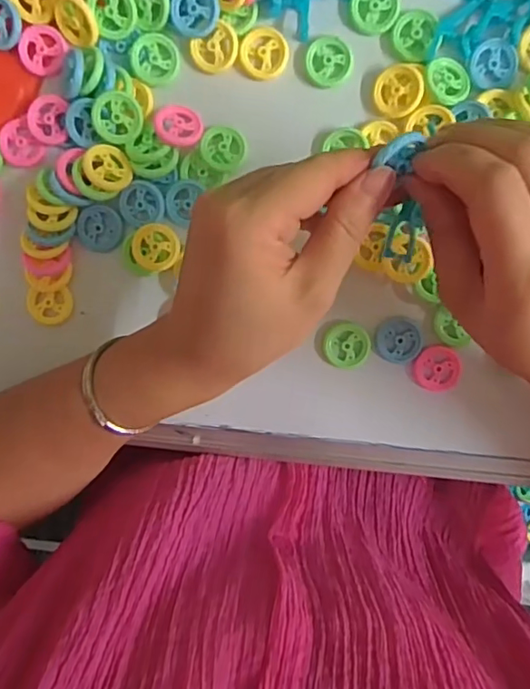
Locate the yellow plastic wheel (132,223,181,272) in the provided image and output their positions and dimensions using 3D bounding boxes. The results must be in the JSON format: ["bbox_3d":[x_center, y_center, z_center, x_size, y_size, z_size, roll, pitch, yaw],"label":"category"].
[{"bbox_3d":[-0.069,-0.061,0.353,0.029,0.007,0.030,0,97,3],"label":"yellow plastic wheel"}]

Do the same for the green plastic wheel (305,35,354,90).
[{"bbox_3d":[0.039,-0.171,0.338,0.028,0.004,0.028,0,97,3],"label":"green plastic wheel"}]

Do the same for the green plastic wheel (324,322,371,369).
[{"bbox_3d":[0.053,0.001,0.357,0.029,0.004,0.029,0,97,3],"label":"green plastic wheel"}]

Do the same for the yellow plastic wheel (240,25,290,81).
[{"bbox_3d":[0.000,-0.177,0.337,0.029,0.004,0.030,0,97,3],"label":"yellow plastic wheel"}]

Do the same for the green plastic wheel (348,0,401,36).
[{"bbox_3d":[0.065,-0.202,0.331,0.029,0.004,0.029,0,97,3],"label":"green plastic wheel"}]

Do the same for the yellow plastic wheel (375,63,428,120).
[{"bbox_3d":[0.080,-0.152,0.334,0.028,0.007,0.028,6,105,19],"label":"yellow plastic wheel"}]

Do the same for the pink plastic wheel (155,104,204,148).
[{"bbox_3d":[-0.053,-0.135,0.341,0.029,0.004,0.029,3,75,-12],"label":"pink plastic wheel"}]

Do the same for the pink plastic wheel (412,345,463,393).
[{"bbox_3d":[0.111,0.016,0.356,0.029,0.004,0.028,10,98,2],"label":"pink plastic wheel"}]

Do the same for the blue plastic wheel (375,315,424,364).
[{"bbox_3d":[0.086,-0.003,0.355,0.028,0.004,0.030,0,97,3],"label":"blue plastic wheel"}]

